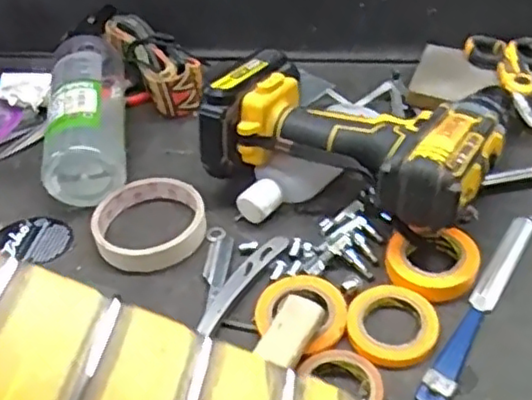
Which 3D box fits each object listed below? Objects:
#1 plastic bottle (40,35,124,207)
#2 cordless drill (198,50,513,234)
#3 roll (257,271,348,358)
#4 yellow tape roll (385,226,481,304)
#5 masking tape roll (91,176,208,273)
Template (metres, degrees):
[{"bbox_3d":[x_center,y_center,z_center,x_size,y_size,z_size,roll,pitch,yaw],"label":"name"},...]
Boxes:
[{"bbox_3d":[-0.155,-0.081,0.586,0.066,0.073,0.182,-7,42,-1],"label":"plastic bottle"},{"bbox_3d":[0.077,-0.057,0.519,0.204,0.085,0.173,17,47,24],"label":"cordless drill"},{"bbox_3d":[0.025,0.070,0.437,0.058,0.012,0.061,-3,42,3],"label":"roll"},{"bbox_3d":[0.114,0.042,0.456,0.058,0.018,0.059,-3,42,3],"label":"yellow tape roll"},{"bbox_3d":[-0.089,0.017,0.509,0.083,0.018,0.087,-3,42,3],"label":"masking tape roll"}]

